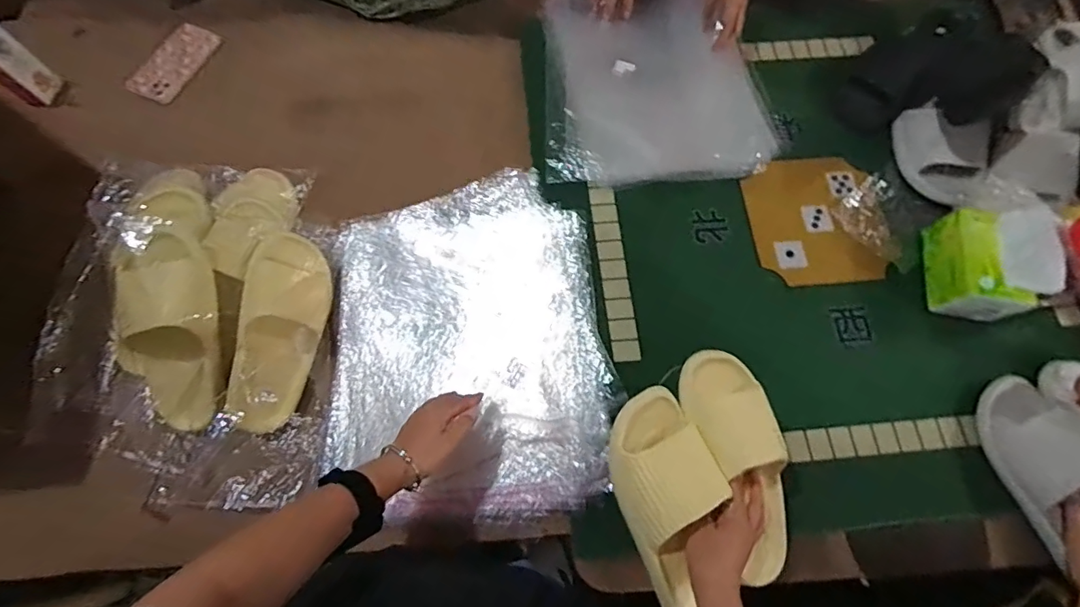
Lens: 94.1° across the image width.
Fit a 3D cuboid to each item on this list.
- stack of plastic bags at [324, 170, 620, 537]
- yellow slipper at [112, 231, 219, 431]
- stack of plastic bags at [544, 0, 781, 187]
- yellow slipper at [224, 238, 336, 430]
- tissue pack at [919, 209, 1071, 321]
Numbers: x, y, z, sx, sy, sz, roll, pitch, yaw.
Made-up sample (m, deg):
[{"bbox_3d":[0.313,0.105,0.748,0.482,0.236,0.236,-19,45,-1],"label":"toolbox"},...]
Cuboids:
[{"bbox_3d":[-0.100,0.052,0.673,0.360,0.043,0.450,-7,71,-3],"label":"stack of plastic bags"},{"bbox_3d":[-0.458,0.043,0.610,0.111,0.059,0.251,7,110,2],"label":"yellow slipper"},{"bbox_3d":[0.185,-0.372,0.830,0.355,0.028,0.377,-2,71,-1],"label":"stack of plastic bags"},{"bbox_3d":[-0.334,0.033,0.649,0.088,0.073,0.250,4,71,1],"label":"yellow slipper"},{"bbox_3d":[0.621,-0.057,0.697,0.112,0.091,0.144,8,71,3],"label":"tissue pack"}]

